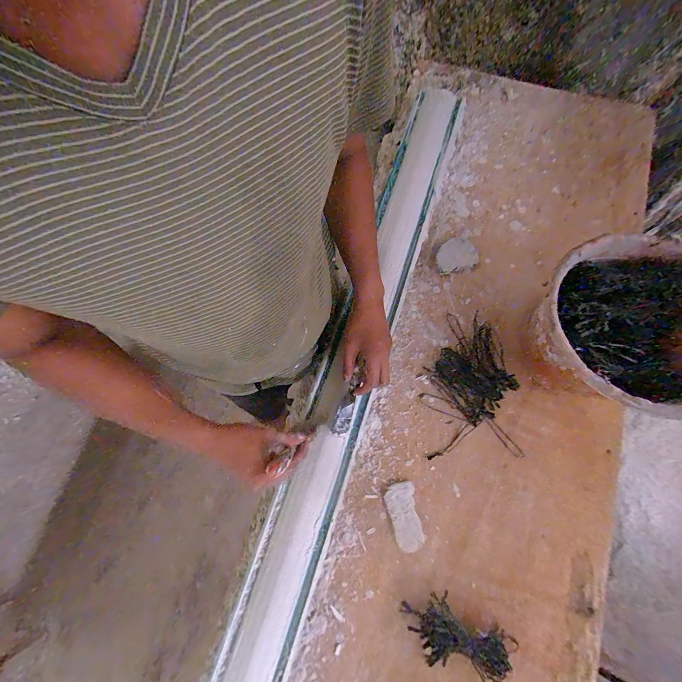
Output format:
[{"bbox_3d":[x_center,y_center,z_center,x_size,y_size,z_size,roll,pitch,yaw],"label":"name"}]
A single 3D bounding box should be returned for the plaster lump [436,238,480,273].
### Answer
[{"bbox_3d":[0.248,-0.188,0.664,0.089,0.006,0.067,-15,76,-3],"label":"plaster lump"}]

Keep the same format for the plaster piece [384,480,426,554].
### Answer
[{"bbox_3d":[0.112,0.312,0.545,0.052,0.004,0.108,-13,76,-2],"label":"plaster piece"}]

